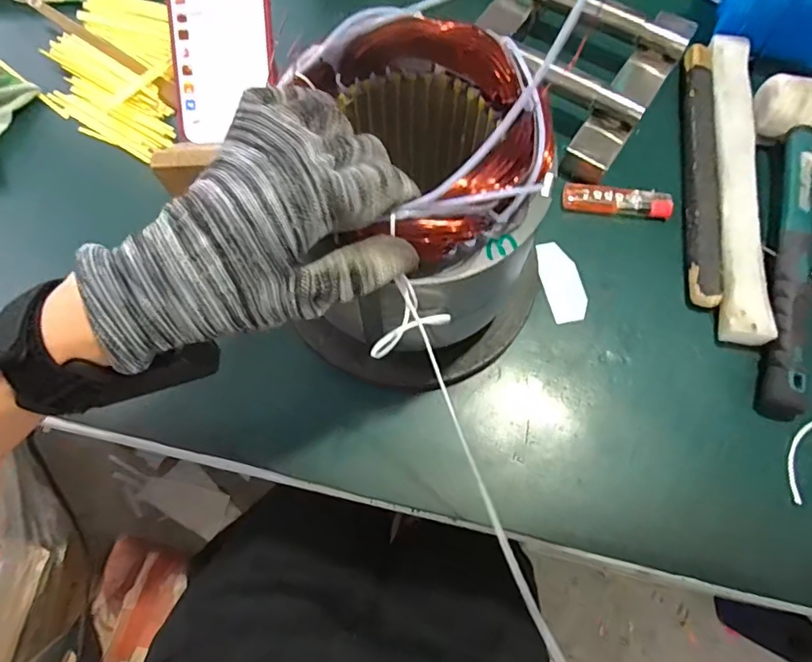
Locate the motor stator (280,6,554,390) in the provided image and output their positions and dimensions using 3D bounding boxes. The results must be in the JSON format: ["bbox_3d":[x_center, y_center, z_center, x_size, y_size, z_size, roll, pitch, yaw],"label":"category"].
[{"bbox_3d":[0.016,-0.065,0.310,0.148,0.196,0.146,13,69,6],"label":"motor stator"}]

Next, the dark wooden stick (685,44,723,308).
[{"bbox_3d":[0.248,-0.139,0.436,0.023,0.019,0.261,9,68,4],"label":"dark wooden stick"}]

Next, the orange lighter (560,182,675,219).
[{"bbox_3d":[0.175,-0.107,0.429,0.086,0.013,0.022,9,68,4],"label":"orange lighter"}]

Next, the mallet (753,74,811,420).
[{"bbox_3d":[0.294,-0.075,0.390,0.068,0.039,0.275,16,69,7],"label":"mallet"}]

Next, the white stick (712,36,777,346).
[{"bbox_3d":[0.275,-0.130,0.431,0.036,0.024,0.300,9,68,4],"label":"white stick"}]

